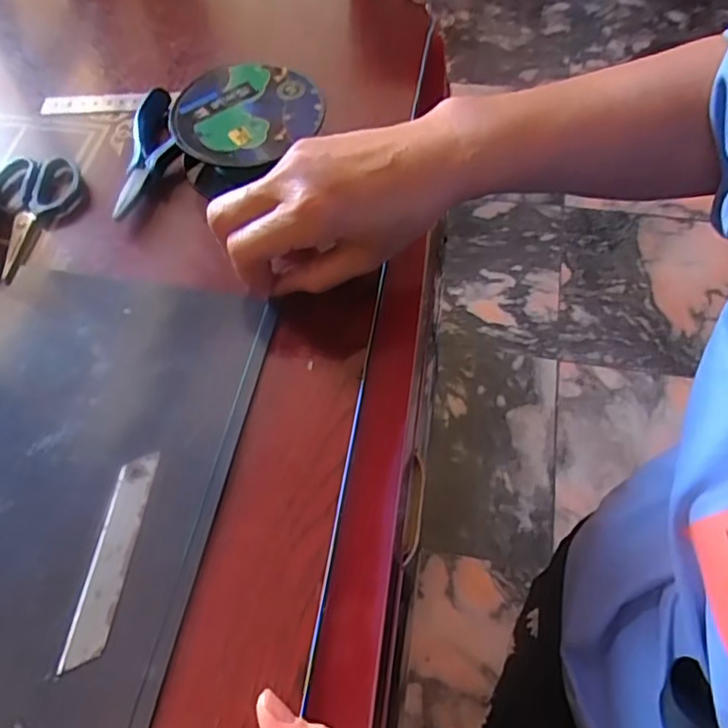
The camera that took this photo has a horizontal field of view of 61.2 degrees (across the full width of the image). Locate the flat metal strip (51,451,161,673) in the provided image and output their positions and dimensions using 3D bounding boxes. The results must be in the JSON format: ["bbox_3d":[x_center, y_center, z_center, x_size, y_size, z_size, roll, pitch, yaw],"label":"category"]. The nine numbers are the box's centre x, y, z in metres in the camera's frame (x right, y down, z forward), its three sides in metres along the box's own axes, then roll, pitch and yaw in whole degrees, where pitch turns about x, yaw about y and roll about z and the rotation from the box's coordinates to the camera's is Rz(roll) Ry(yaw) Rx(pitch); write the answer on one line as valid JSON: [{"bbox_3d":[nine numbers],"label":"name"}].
[{"bbox_3d":[-0.124,0.094,0.304,0.019,0.004,0.102,4,59,5],"label":"flat metal strip"}]

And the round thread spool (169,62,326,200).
[{"bbox_3d":[-0.081,-0.159,0.422,0.099,0.045,0.096,-1,59,2],"label":"round thread spool"}]

